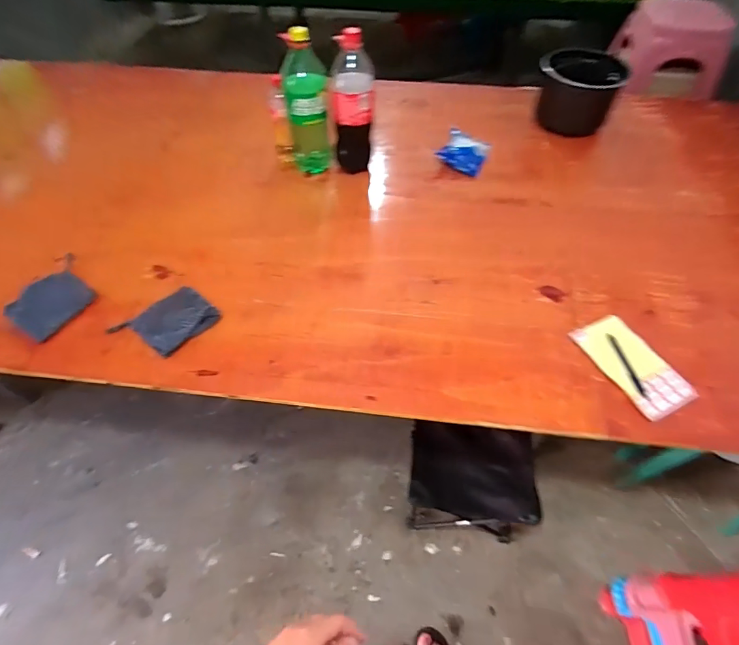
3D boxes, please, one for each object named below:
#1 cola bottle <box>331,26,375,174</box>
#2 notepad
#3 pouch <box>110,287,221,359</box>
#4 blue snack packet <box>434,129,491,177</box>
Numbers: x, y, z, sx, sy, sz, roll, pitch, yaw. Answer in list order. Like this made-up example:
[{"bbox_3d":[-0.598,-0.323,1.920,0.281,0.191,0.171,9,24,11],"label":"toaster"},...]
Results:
[{"bbox_3d":[-0.038,-0.510,1.023,0.093,0.315,0.083,-2,53,-1],"label":"cola bottle"},{"bbox_3d":[0.501,0.079,0.812,0.111,0.014,0.209,-24,58,-9],"label":"notepad"},{"bbox_3d":[-0.407,-0.003,0.859,0.139,0.024,0.162,33,60,23],"label":"pouch"},{"bbox_3d":[0.261,-0.466,1.159,0.146,0.058,0.116,18,56,14],"label":"blue snack packet"}]

